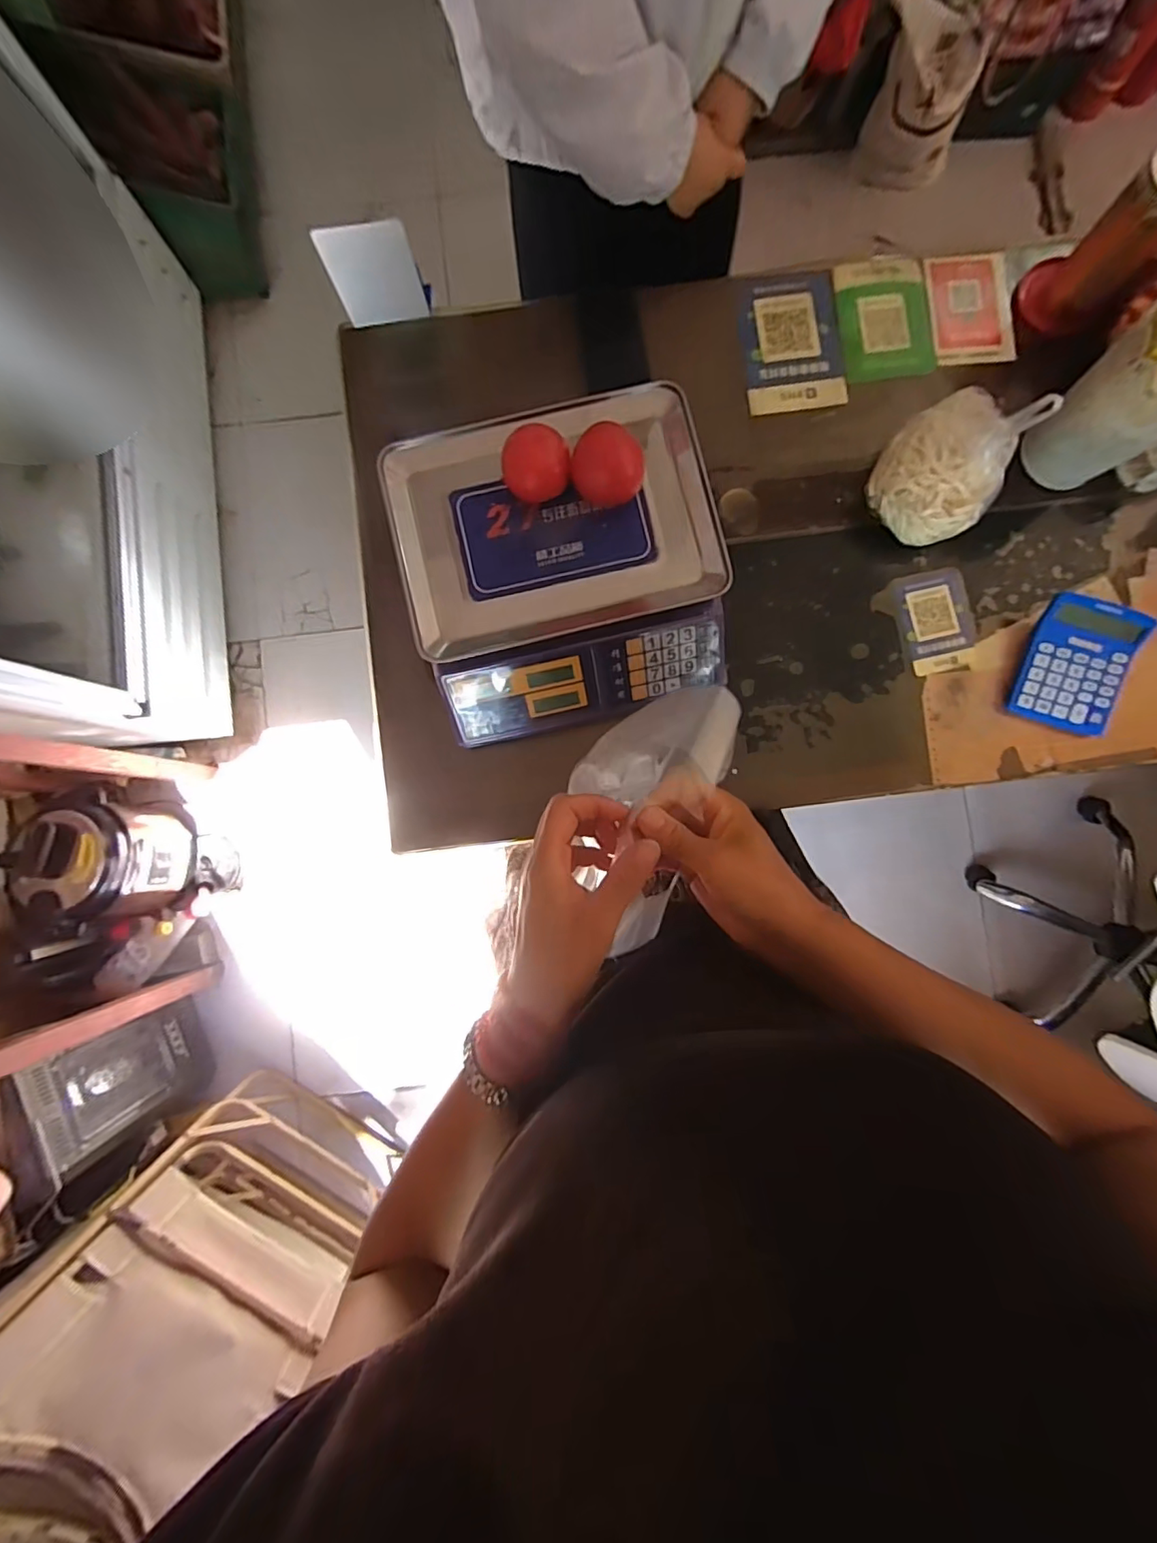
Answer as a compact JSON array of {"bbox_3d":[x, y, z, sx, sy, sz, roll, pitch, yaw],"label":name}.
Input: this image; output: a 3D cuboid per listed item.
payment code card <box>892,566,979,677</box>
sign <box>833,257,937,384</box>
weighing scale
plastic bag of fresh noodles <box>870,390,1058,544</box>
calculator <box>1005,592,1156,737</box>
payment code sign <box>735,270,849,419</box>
[{"bbox_3d":[0.445,-0.186,0.679,0.085,0.004,0.126,-12,87,0],"label":"payment code card"},{"bbox_3d":[0.391,-0.580,0.700,0.112,0.009,0.163,-6,84,4],"label":"sign"},{"bbox_3d":[-0.018,-0.221,0.607,0.325,0.104,0.320,-14,87,0],"label":"weighing scale"},{"bbox_3d":[0.425,-0.352,0.614,0.130,0.153,0.146,44,88,3],"label":"plastic bag of fresh noodles"},{"bbox_3d":[0.593,-0.124,0.652,0.118,0.047,0.145,20,87,2],"label":"calculator"},{"bbox_3d":[0.273,-0.550,0.703,0.128,0.008,0.178,-7,86,0],"label":"payment code sign"}]

